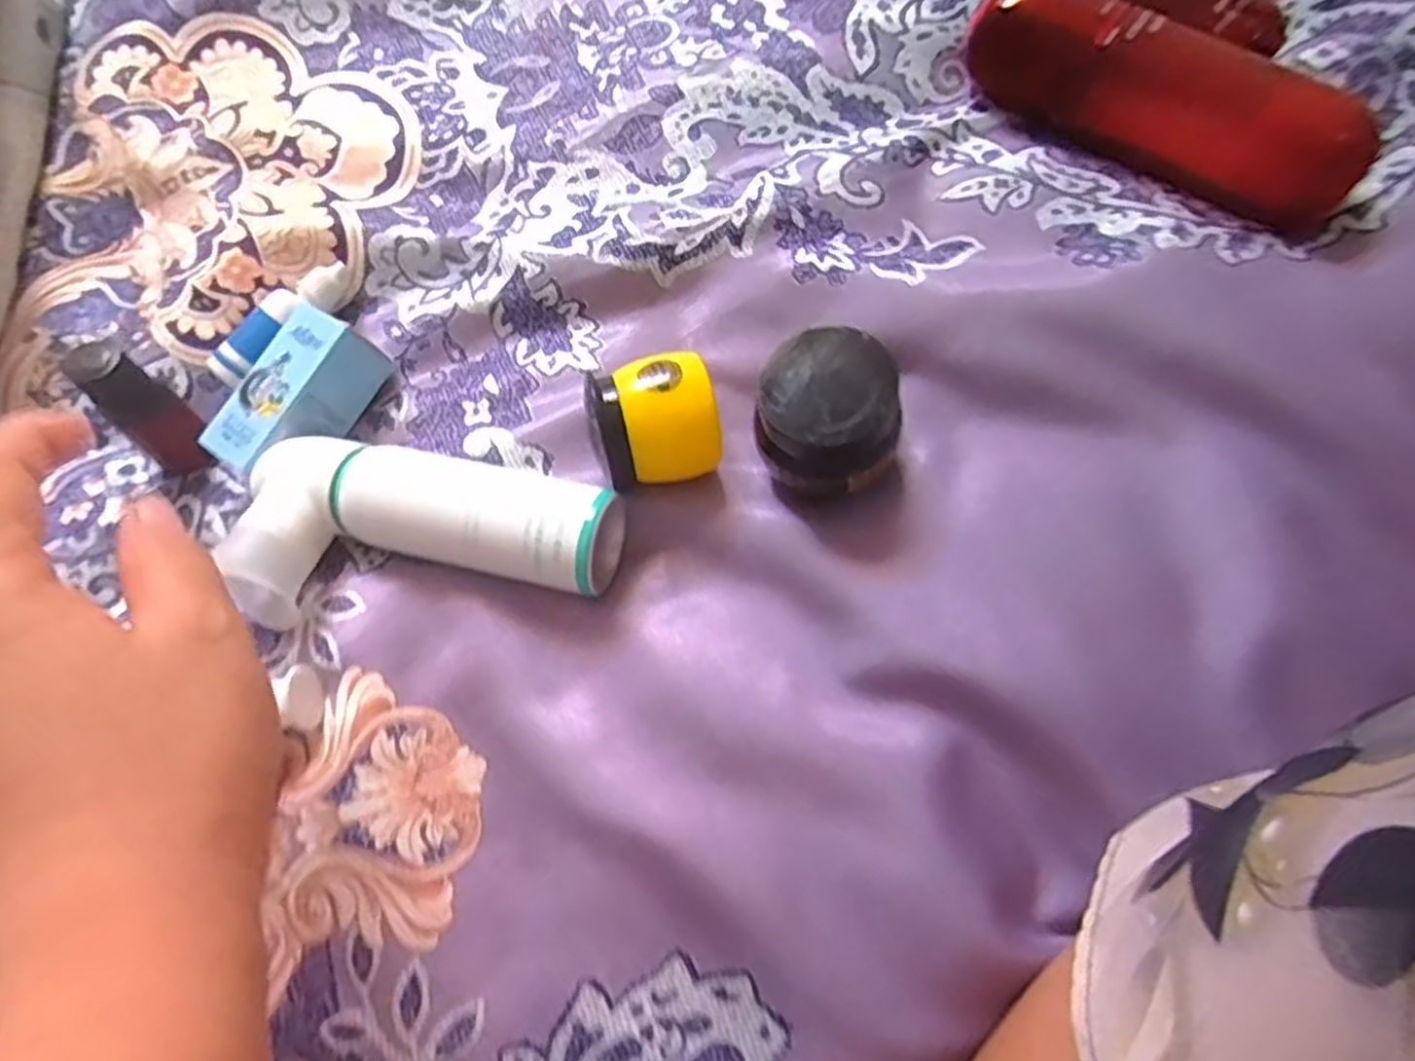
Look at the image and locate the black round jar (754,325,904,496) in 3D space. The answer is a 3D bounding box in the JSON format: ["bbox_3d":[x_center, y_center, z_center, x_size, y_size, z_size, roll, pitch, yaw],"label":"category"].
[{"bbox_3d":[0.042,-0.041,0.264,0.048,0.040,0.051,0,77,2],"label":"black round jar"}]

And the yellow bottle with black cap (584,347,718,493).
[{"bbox_3d":[-0.019,-0.039,0.274,0.044,0.039,0.042,-15,77,-2],"label":"yellow bottle with black cap"}]

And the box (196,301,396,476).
[{"bbox_3d":[-0.168,-0.054,0.299,0.033,0.029,0.069,29,84,21],"label":"box"}]

